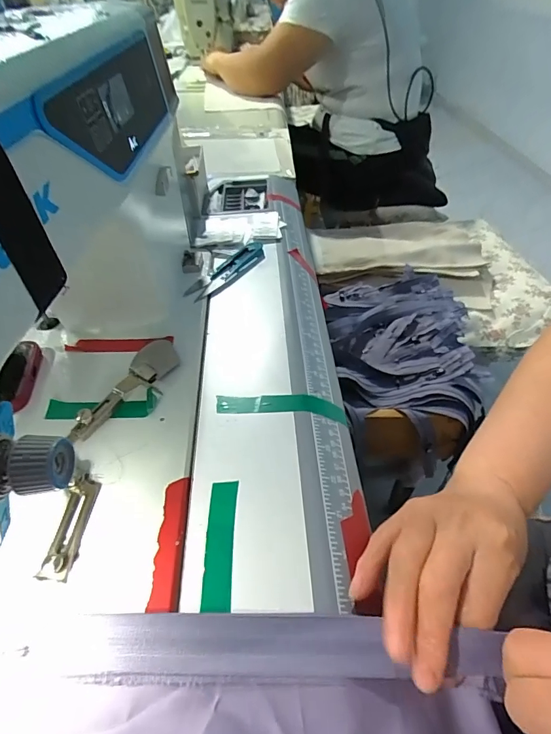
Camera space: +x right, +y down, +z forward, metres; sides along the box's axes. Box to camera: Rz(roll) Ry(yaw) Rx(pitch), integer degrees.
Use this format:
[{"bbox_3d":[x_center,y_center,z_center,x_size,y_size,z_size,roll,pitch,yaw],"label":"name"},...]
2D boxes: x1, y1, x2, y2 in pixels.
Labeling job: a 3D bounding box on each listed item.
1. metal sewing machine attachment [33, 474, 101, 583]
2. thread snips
[{"bbox_3d":[-0.128,0.098,0.261,0.018,0.004,0.065,-1,45,3],"label":"metal sewing machine attachment"},{"bbox_3d":[-0.052,-0.104,0.455,0.030,0.012,0.113,27,53,28],"label":"thread snips"}]

